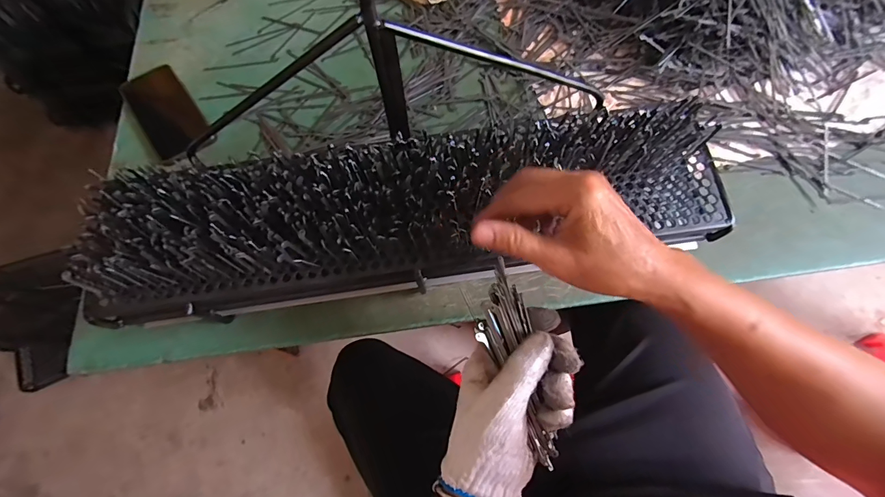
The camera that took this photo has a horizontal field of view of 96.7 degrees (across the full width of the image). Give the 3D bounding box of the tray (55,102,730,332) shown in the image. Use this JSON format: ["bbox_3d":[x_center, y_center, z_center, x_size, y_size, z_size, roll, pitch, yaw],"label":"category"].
[{"bbox_3d":[-0.031,-0.038,0.368,0.603,0.063,0.132,-8,68,-1],"label":"tray"}]

